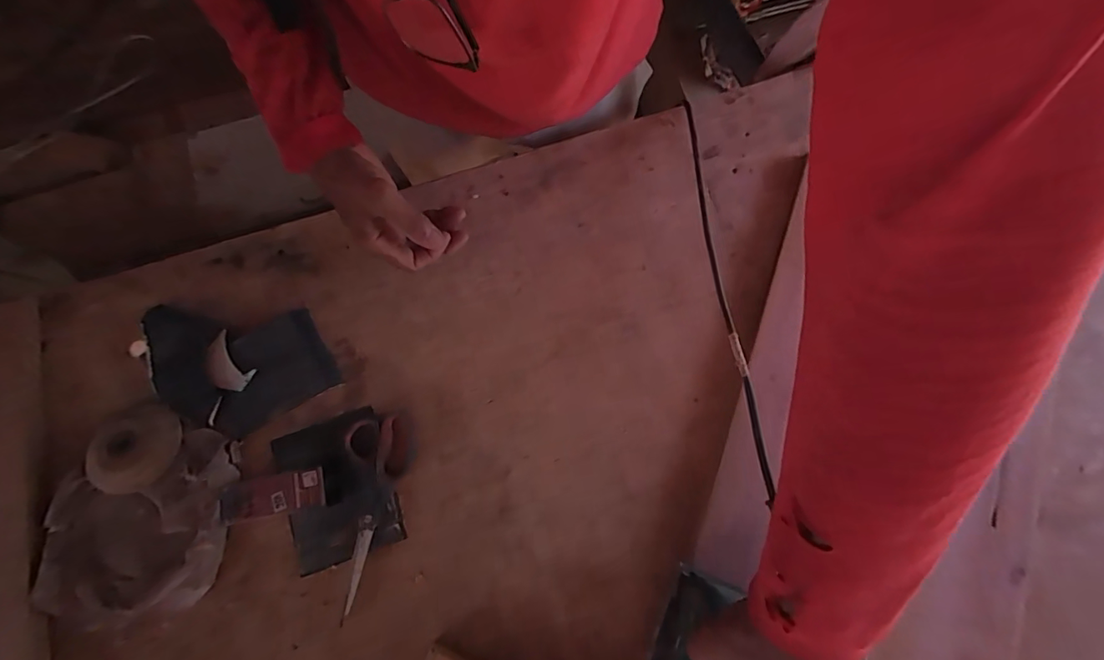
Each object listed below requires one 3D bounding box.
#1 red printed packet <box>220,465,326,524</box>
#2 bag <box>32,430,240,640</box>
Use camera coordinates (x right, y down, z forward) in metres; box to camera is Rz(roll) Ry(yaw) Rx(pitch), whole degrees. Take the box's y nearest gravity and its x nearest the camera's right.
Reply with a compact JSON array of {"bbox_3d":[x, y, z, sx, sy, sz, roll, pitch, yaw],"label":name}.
[{"bbox_3d":[-0.274,0.162,0.481,0.104,0.025,0.038,-10,77,-3],"label":"red printed packet"},{"bbox_3d":[-0.391,0.198,0.466,0.183,0.039,0.154,-24,78,-6],"label":"bag"}]

